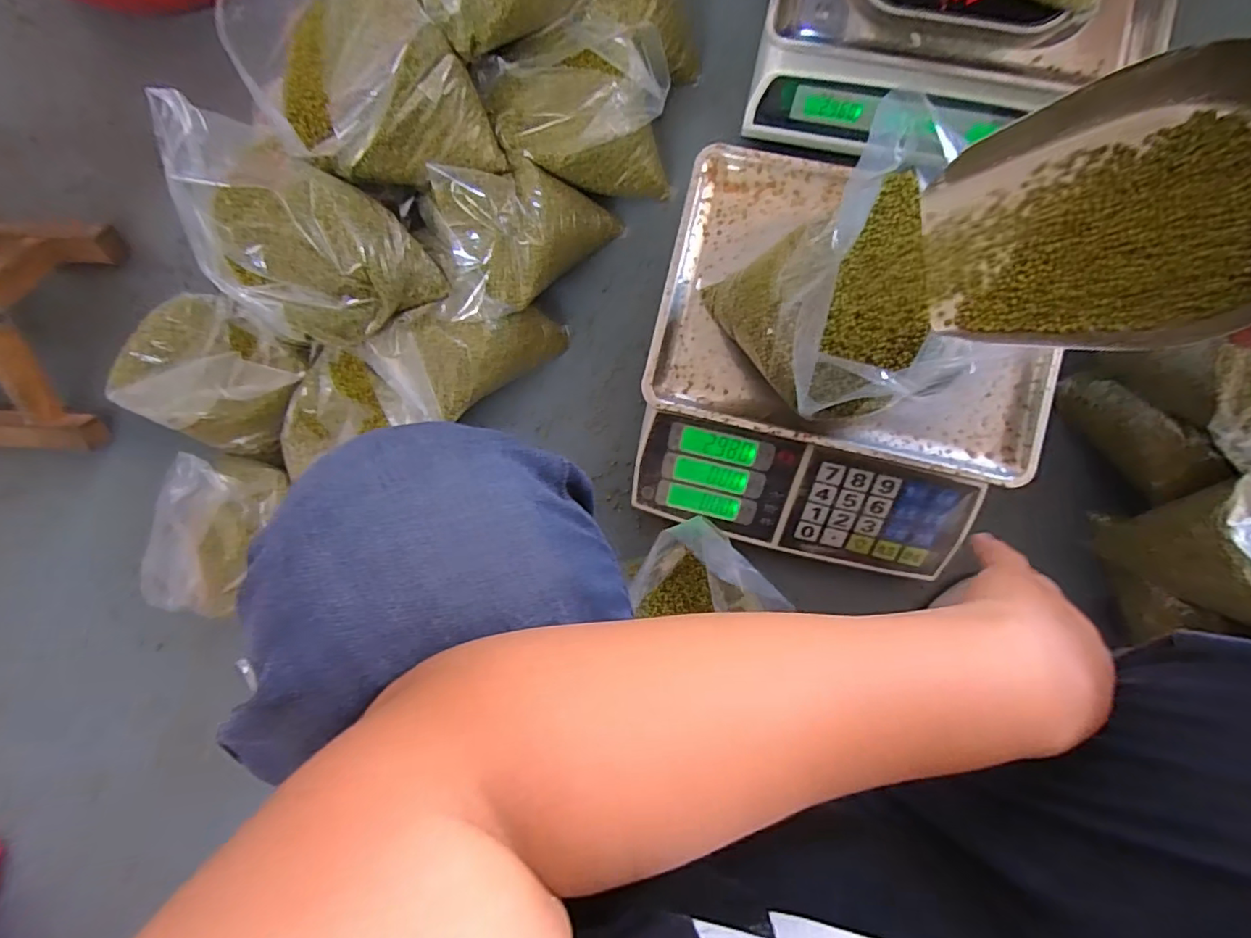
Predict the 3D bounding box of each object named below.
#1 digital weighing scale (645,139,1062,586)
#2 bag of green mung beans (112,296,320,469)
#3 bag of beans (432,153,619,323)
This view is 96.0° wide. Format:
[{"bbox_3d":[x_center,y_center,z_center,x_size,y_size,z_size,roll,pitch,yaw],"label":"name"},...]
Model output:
[{"bbox_3d":[0.194,-0.090,0.534,0.335,0.102,0.343,13,89,4],"label":"digital weighing scale"},{"bbox_3d":[-0.422,-0.098,0.594,0.146,0.081,0.143,32,90,4],"label":"bag of green mung beans"},{"bbox_3d":[-0.111,-0.228,0.567,0.169,0.118,0.133,-22,86,3],"label":"bag of beans"}]

